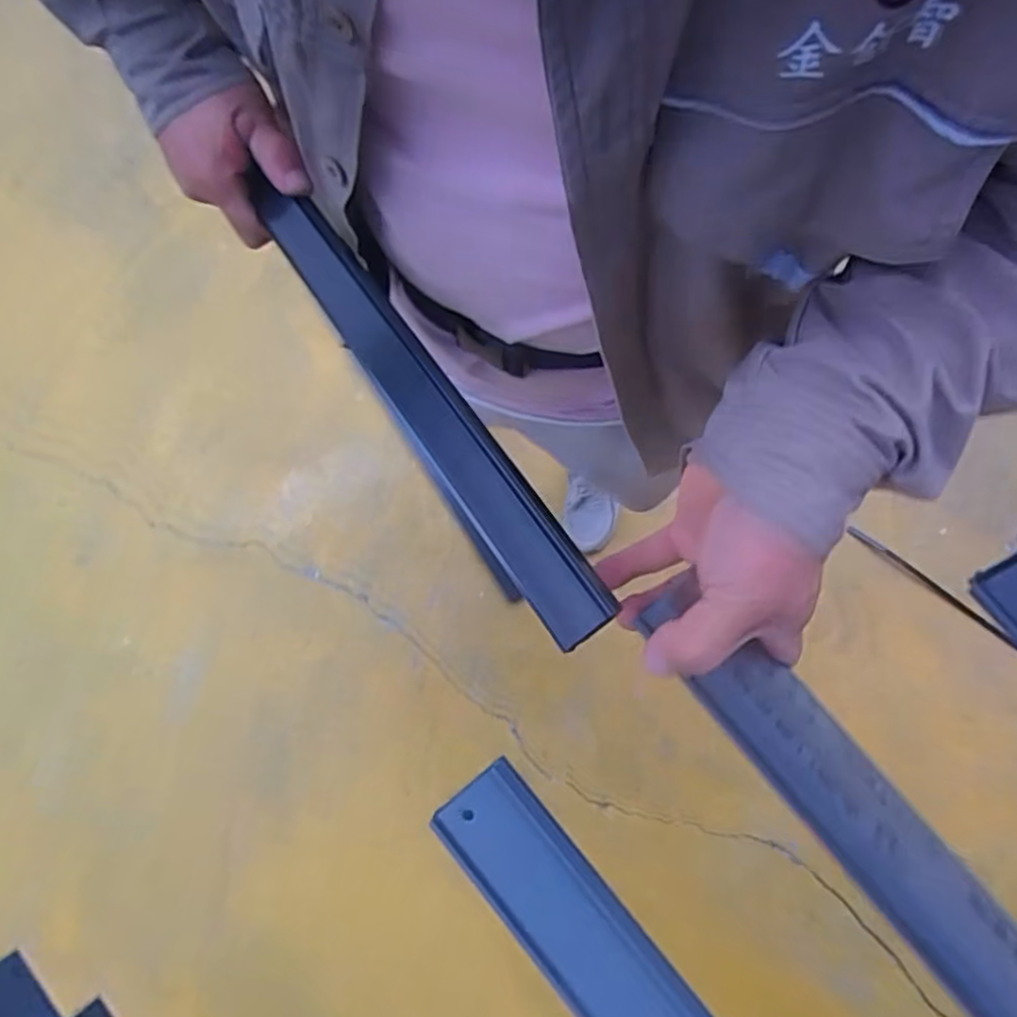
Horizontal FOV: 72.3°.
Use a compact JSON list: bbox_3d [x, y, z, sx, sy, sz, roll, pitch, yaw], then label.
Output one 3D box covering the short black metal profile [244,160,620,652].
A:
[{"bbox_3d":[-0.056,-0.071,0.394,0.036,0.022,0.344,-35,69,-5],"label":"short black metal profile"}]

